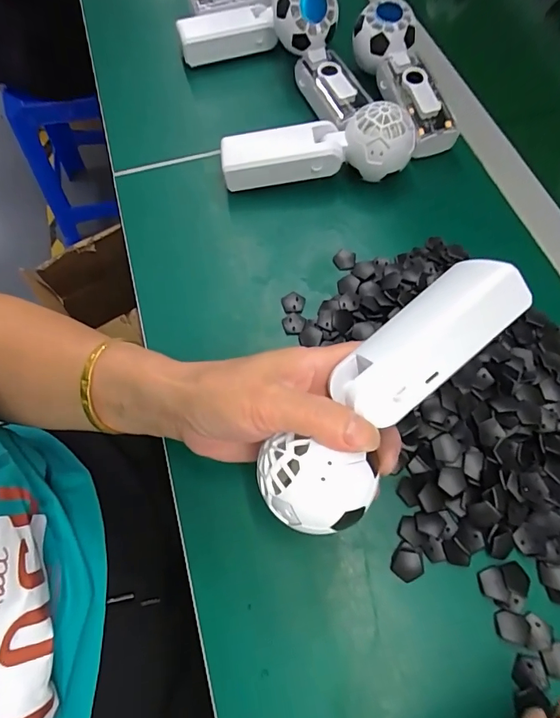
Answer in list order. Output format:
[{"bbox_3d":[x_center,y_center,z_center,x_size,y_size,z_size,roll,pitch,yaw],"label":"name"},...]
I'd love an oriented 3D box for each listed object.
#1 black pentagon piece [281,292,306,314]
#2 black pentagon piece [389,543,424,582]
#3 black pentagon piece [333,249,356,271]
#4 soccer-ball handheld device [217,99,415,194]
[{"bbox_3d":[0.012,-0.046,0.342,0.020,0.004,0.019,-13,66,-4],"label":"black pentagon piece"},{"bbox_3d":[0.081,0.130,0.264,0.020,0.004,0.019,33,71,15],"label":"black pentagon piece"},{"bbox_3d":[0.056,-0.086,0.359,0.018,0.004,0.019,-3,66,1],"label":"black pentagon piece"},{"bbox_3d":[0.032,-0.188,0.374,0.164,0.057,0.046,-3,66,1],"label":"soccer-ball handheld device"}]

